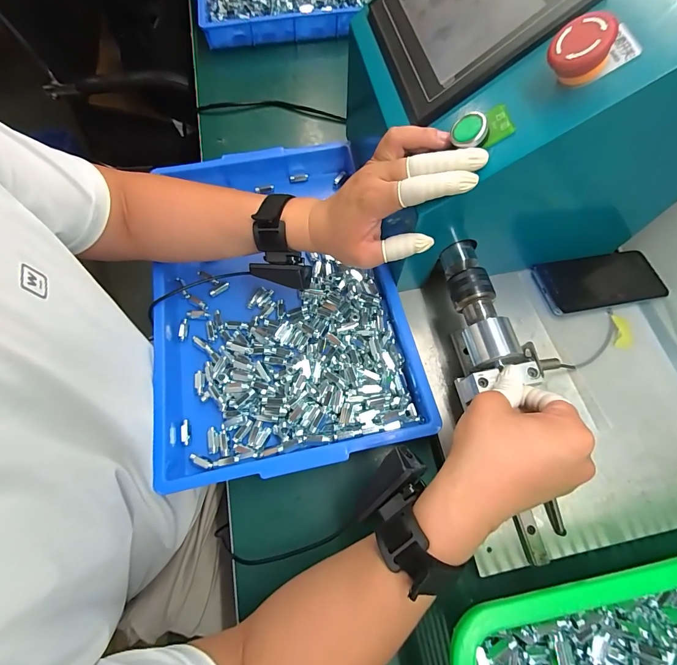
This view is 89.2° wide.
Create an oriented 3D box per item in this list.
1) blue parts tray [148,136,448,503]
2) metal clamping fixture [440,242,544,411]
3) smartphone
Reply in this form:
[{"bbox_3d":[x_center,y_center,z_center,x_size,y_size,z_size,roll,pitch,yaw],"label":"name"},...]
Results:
[{"bbox_3d":[-0.084,-0.053,0.428,0.297,0.049,0.420,-13,68,-5],"label":"blue parts tray"},{"bbox_3d":[0.142,-0.017,0.341,0.062,0.054,0.150,-9,74,-3],"label":"metal clamping fixture"},{"bbox_3d":[0.323,-0.063,0.427,0.149,0.015,0.071,-10,68,-4],"label":"smartphone"}]

